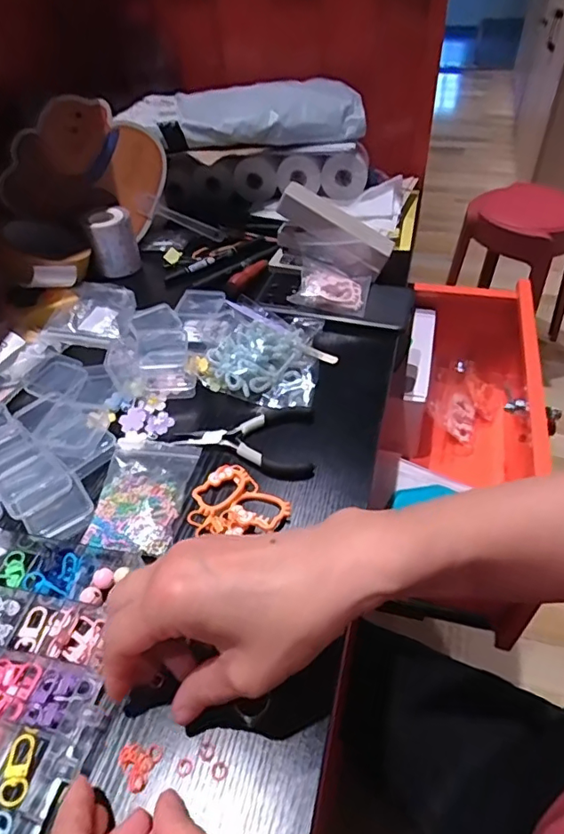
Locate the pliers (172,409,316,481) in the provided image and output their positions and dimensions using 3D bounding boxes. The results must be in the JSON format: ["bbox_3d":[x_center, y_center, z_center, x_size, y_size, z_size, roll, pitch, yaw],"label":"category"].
[{"bbox_3d":[-0.028,0.019,0.433,0.107,0.012,0.067,0,46,3],"label":"pliers"}]

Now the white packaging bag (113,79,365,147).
[{"bbox_3d":[-0.048,-0.371,0.644,0.277,0.044,0.113,-7,46,-4],"label":"white packaging bag"}]

